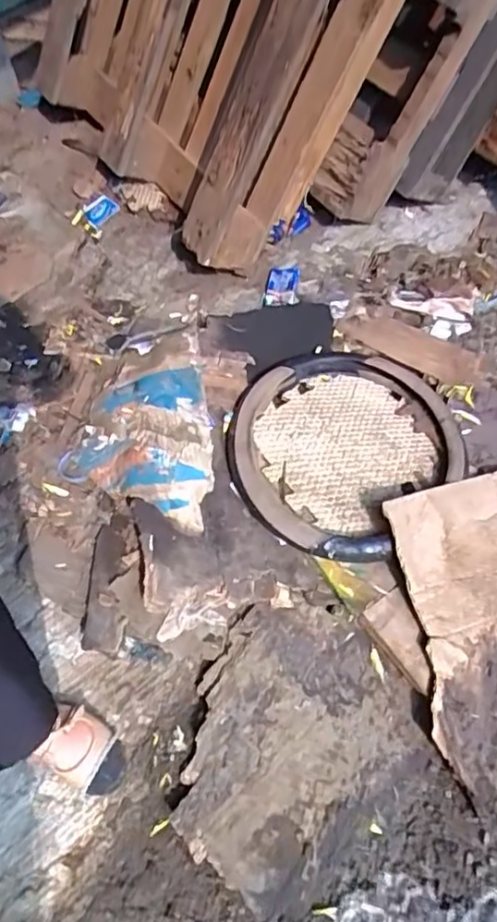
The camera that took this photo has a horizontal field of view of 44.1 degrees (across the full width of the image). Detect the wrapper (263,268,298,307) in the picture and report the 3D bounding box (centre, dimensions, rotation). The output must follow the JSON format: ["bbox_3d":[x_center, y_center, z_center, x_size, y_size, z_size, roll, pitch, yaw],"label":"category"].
[{"bbox_3d":[0.067,-0.355,1.254,0.067,0.032,0.088,3,57,6],"label":"wrapper"}]

